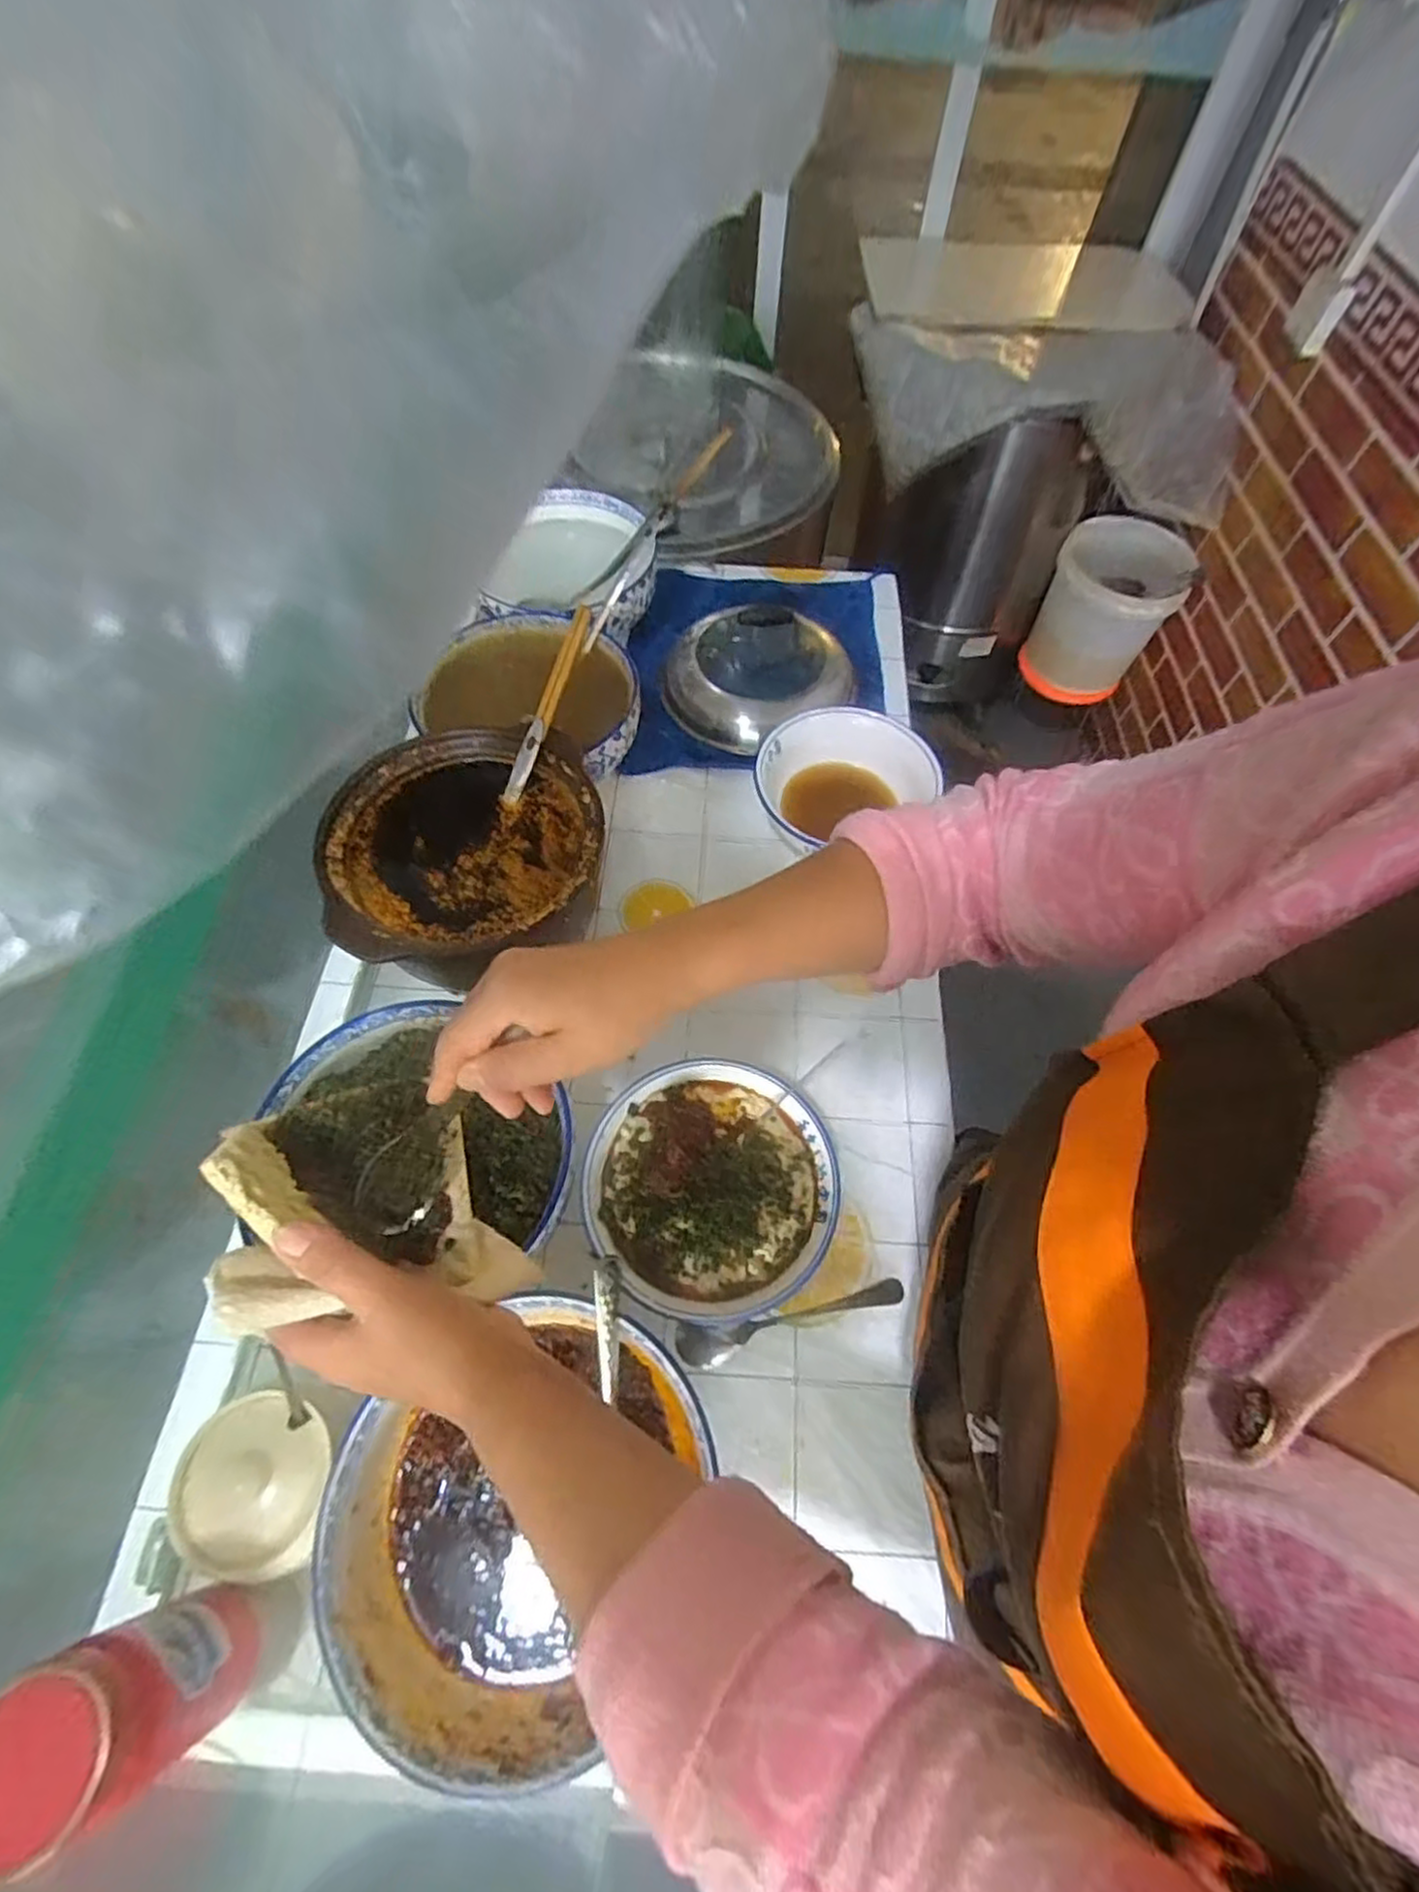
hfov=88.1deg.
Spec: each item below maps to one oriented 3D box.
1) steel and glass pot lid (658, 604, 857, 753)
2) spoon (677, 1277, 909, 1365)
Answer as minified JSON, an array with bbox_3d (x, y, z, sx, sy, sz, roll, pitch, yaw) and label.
[{"bbox_3d":[0.050,-0.362,0.873,0.229,0.085,0.228,1,60,-2],"label":"steel and glass pot lid"},{"bbox_3d":[0.063,0.289,0.568,0.179,0.013,0.033,-10,61,-8],"label":"spoon"}]

